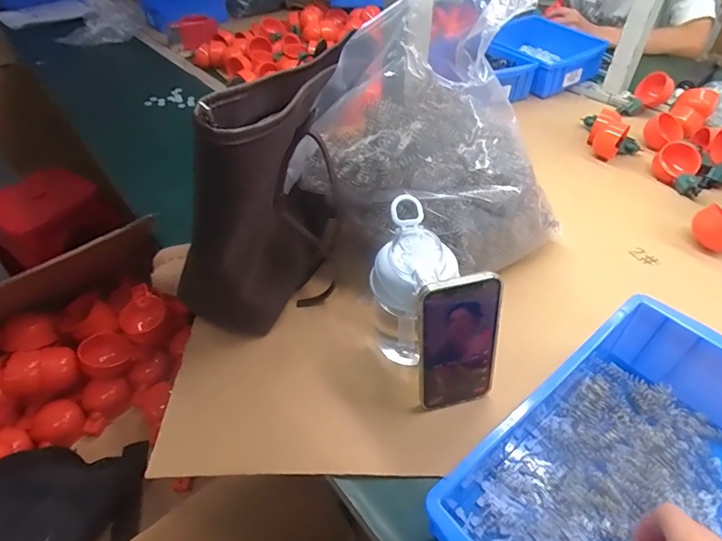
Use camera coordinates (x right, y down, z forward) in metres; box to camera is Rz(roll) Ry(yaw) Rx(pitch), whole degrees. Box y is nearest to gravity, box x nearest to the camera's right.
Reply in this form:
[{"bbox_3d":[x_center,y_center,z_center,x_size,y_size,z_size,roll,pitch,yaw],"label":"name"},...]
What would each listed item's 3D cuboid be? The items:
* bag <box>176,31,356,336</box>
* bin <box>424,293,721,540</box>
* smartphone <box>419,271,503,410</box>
[{"bbox_3d":[-0.078,-0.074,0.457,0.091,0.256,0.205,12,47,14],"label":"bag"},{"bbox_3d":[0.215,0.178,0.334,0.290,0.102,0.199,-29,51,-24],"label":"bin"},{"bbox_3d":[0.089,0.069,0.397,0.072,0.147,0.009,-12,34,-8],"label":"smartphone"}]

